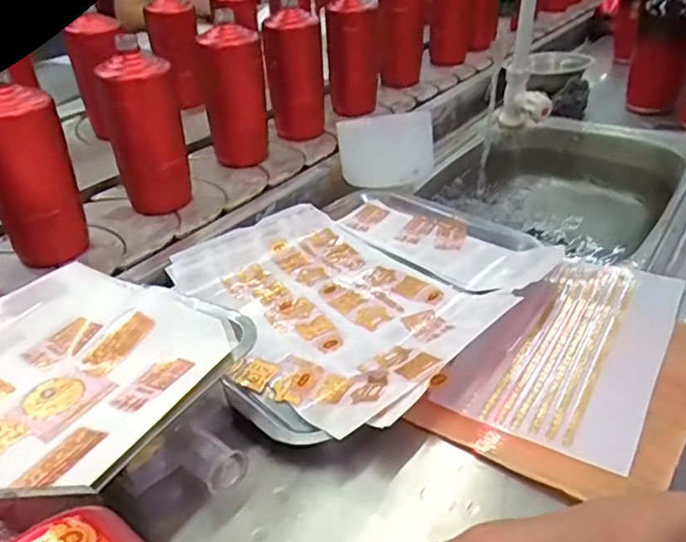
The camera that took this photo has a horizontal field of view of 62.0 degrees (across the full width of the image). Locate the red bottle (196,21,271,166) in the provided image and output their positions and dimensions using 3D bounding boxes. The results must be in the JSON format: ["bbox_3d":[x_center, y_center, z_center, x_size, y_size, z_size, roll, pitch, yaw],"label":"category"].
[{"bbox_3d":[-0.150,-0.243,0.807,0.068,0.176,0.066,21,42,29],"label":"red bottle"}]

